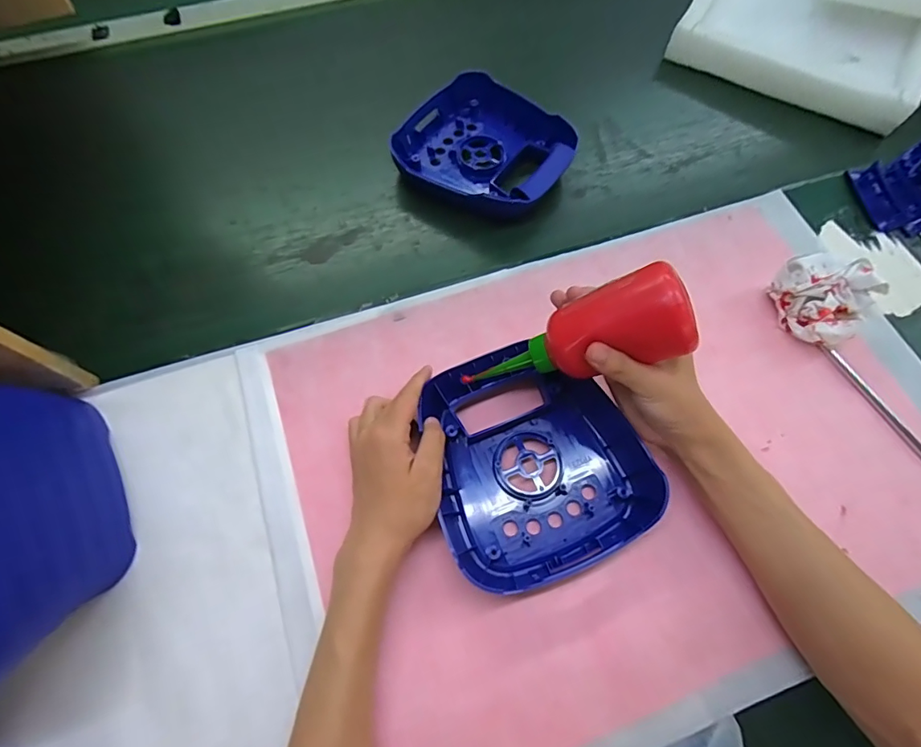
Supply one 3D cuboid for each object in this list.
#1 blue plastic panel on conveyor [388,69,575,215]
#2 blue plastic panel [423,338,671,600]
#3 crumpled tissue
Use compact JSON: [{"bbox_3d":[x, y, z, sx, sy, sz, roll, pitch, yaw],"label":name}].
[{"bbox_3d":[0.029,-0.253,0.536,0.185,0.039,0.165,35,70,15],"label":"blue plastic panel on conveyor"},{"bbox_3d":[0.054,0.067,0.385,0.164,0.035,0.179,-24,67,-10],"label":"blue plastic panel"},{"bbox_3d":[0.330,-0.070,0.431,0.059,0.066,0.081,-31,69,-13],"label":"crumpled tissue"}]

